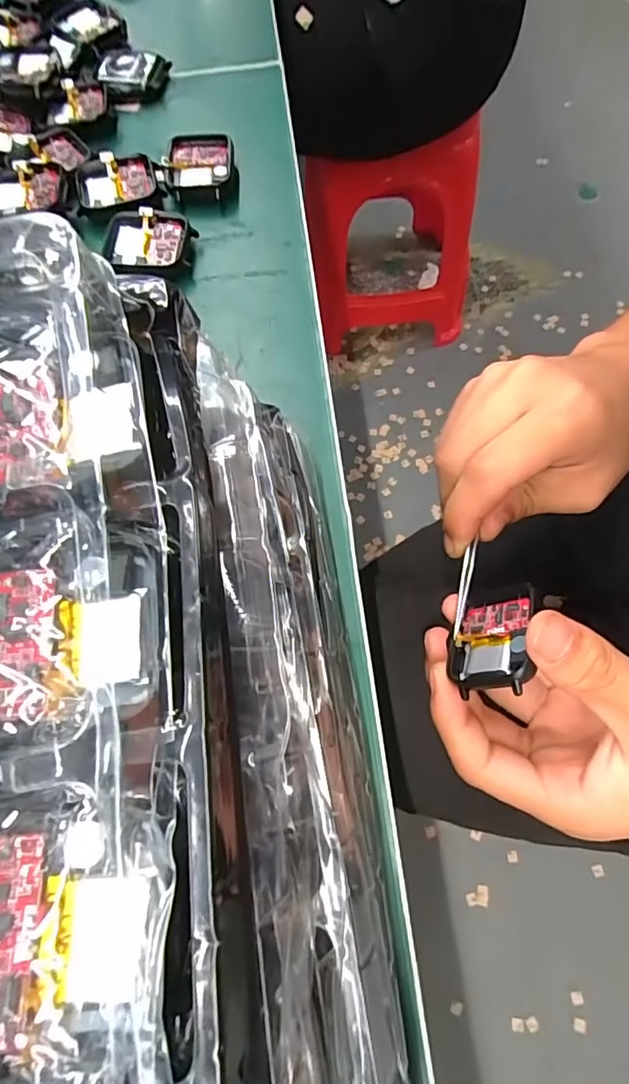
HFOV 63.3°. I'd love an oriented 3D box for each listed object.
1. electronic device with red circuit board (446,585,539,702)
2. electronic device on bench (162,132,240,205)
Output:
[{"bbox_3d":[0.072,0.037,0.206,0.006,0.034,0.048,41,46,-22],"label":"electronic device with red circuit board"},{"bbox_3d":[-0.063,-0.209,0.286,0.037,0.013,0.043,-5,70,1],"label":"electronic device on bench"}]

